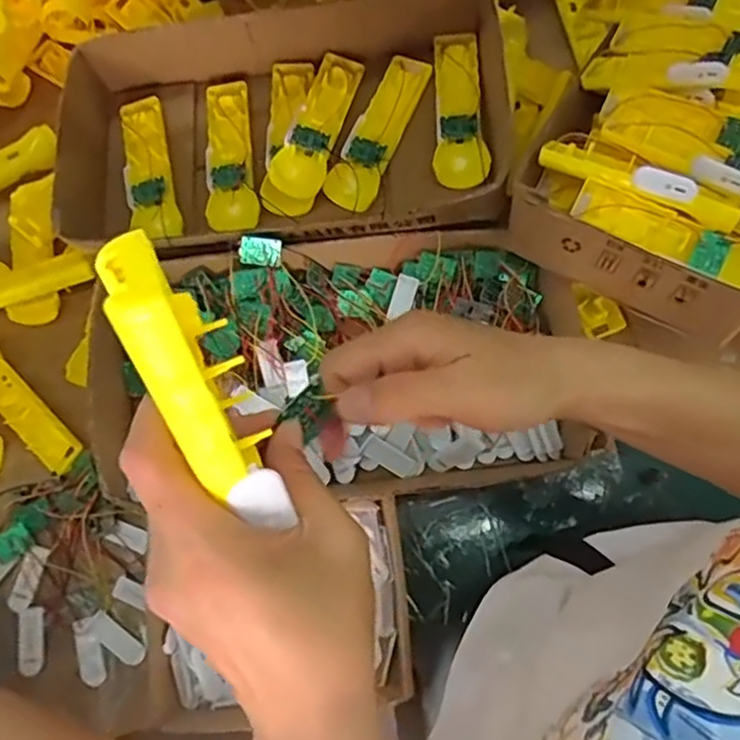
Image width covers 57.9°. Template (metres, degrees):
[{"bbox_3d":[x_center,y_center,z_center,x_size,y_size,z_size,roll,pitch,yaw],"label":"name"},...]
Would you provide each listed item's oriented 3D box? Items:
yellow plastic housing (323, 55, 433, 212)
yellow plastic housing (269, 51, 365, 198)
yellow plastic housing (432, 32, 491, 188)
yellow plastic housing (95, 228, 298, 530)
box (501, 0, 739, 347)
[{"bbox_3d":[0.009,-0.234,0.659,0.052,0.036,0.158,23,75,9],"label":"yellow plastic housing"},{"bbox_3d":[-0.049,-0.243,0.659,0.045,0.031,0.159,17,75,8],"label":"yellow plastic housing"},{"bbox_3d":[0.083,-0.253,0.647,0.049,0.028,0.157,-4,73,1],"label":"yellow plastic housing"},{"bbox_3d":[-0.053,0.011,0.218,0.021,0.112,0.037,-27,37,-6],"label":"yellow plastic housing"},{"bbox_3d":[0.296,-0.243,0.625,0.241,0.128,0.388,27,76,10],"label":"box"}]

